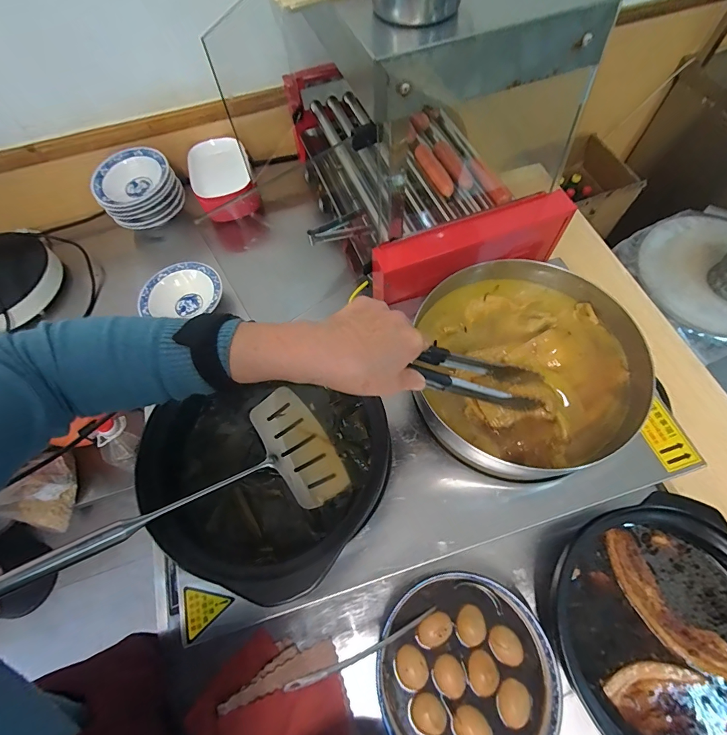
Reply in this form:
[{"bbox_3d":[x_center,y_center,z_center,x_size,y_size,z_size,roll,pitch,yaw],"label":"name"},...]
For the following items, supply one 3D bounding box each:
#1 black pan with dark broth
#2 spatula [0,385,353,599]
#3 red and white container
[{"bbox_3d":[-0.123,0.118,0.472,0.272,0.086,0.253,-10,65,-2],"label":"black pan with dark broth"},{"bbox_3d":[-0.198,0.138,0.419,0.357,0.030,0.161,-17,62,-36],"label":"spatula"},{"bbox_3d":[-0.337,-0.448,0.919,0.149,0.099,0.206,-22,66,-8],"label":"red and white container"}]

